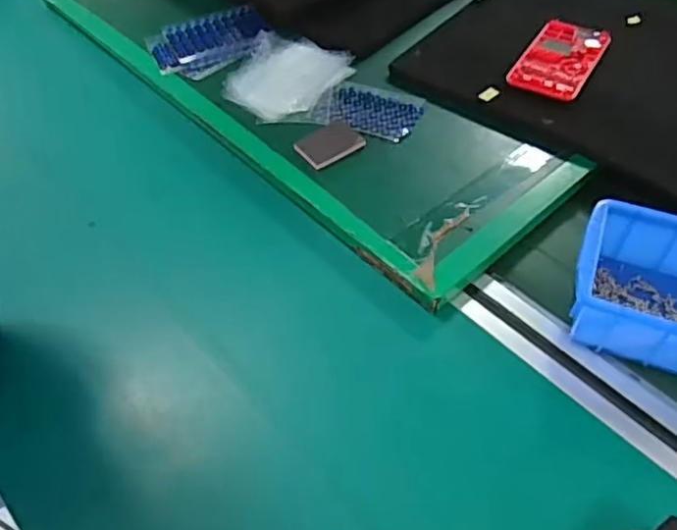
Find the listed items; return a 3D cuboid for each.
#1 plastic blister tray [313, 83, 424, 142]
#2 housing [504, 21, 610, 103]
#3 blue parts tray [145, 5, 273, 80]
[{"bbox_3d":[0.028,-0.137,0.553,0.086,0.006,0.058,16,53,14],"label":"plastic blister tray"},{"bbox_3d":[0.204,-0.190,0.572,0.063,0.007,0.119,25,55,20],"label":"housing"},{"bbox_3d":[-0.129,-0.225,0.624,0.116,0.013,0.092,-23,54,-17],"label":"blue parts tray"}]

